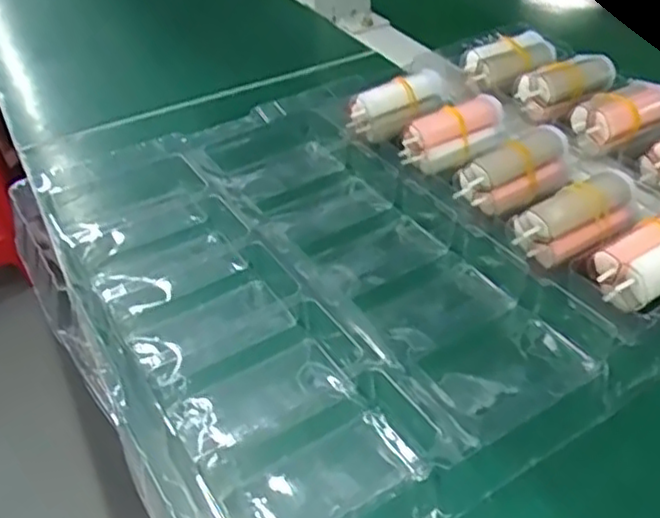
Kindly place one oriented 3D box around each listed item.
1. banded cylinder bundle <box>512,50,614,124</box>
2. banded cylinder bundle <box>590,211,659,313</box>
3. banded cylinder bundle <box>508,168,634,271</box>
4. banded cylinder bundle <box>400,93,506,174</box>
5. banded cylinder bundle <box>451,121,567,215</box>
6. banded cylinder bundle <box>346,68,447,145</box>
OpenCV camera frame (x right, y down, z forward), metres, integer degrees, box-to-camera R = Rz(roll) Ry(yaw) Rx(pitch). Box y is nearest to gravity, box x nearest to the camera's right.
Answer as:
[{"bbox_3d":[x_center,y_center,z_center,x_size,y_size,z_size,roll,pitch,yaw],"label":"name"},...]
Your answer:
[{"bbox_3d":[0.162,-0.121,0.478,0.069,0.028,0.037,-25,44,-23],"label":"banded cylinder bundle"},{"bbox_3d":[0.162,-0.001,0.337,0.066,0.023,0.035,-23,44,-22],"label":"banded cylinder bundle"},{"bbox_3d":[0.131,-0.022,0.364,0.065,0.025,0.034,-20,42,-18],"label":"banded cylinder bundle"},{"bbox_3d":[0.079,-0.078,0.430,0.068,0.029,0.028,-17,41,-15],"label":"banded cylinder bundle"},{"bbox_3d":[0.110,-0.052,0.400,0.065,0.025,0.033,-21,43,-20],"label":"banded cylinder bundle"},{"bbox_3d":[0.048,-0.102,0.460,0.071,0.026,0.028,-28,44,-7],"label":"banded cylinder bundle"}]

